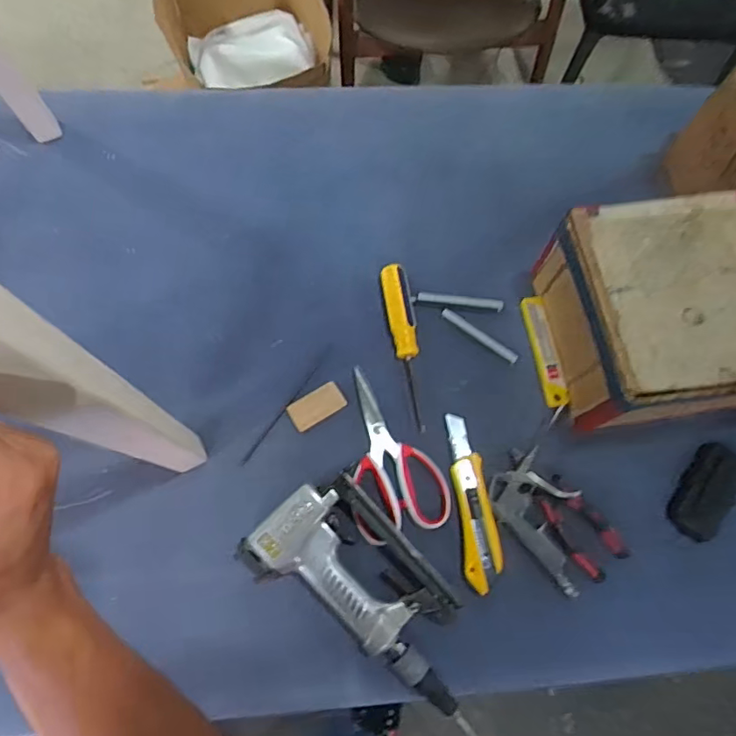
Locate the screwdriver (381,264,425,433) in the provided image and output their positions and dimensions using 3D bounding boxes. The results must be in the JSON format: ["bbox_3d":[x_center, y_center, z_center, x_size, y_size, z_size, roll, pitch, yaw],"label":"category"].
[{"bbox_3d":[0.043,-0.029,0.614,0.033,0.029,0.194,-5,72,-6],"label":"screwdriver"}]

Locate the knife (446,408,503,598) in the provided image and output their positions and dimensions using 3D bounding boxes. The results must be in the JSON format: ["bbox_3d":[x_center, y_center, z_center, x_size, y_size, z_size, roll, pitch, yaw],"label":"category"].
[{"bbox_3d":[0.111,0.137,0.565,0.037,0.015,0.177,-3,71,-5],"label":"knife"}]

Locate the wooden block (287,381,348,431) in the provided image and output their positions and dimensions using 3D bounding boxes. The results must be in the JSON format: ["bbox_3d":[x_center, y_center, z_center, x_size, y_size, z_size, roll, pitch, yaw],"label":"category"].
[{"bbox_3d":[-0.056,0.042,0.592,0.062,0.004,0.033,-32,76,-14],"label":"wooden block"}]

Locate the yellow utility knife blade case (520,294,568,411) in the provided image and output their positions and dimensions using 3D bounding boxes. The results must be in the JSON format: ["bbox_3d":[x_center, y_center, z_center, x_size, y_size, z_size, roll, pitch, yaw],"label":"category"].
[{"bbox_3d":[0.207,-0.022,0.634,0.026,0.021,0.139,-8,72,-7],"label":"yellow utility knife blade case"}]

